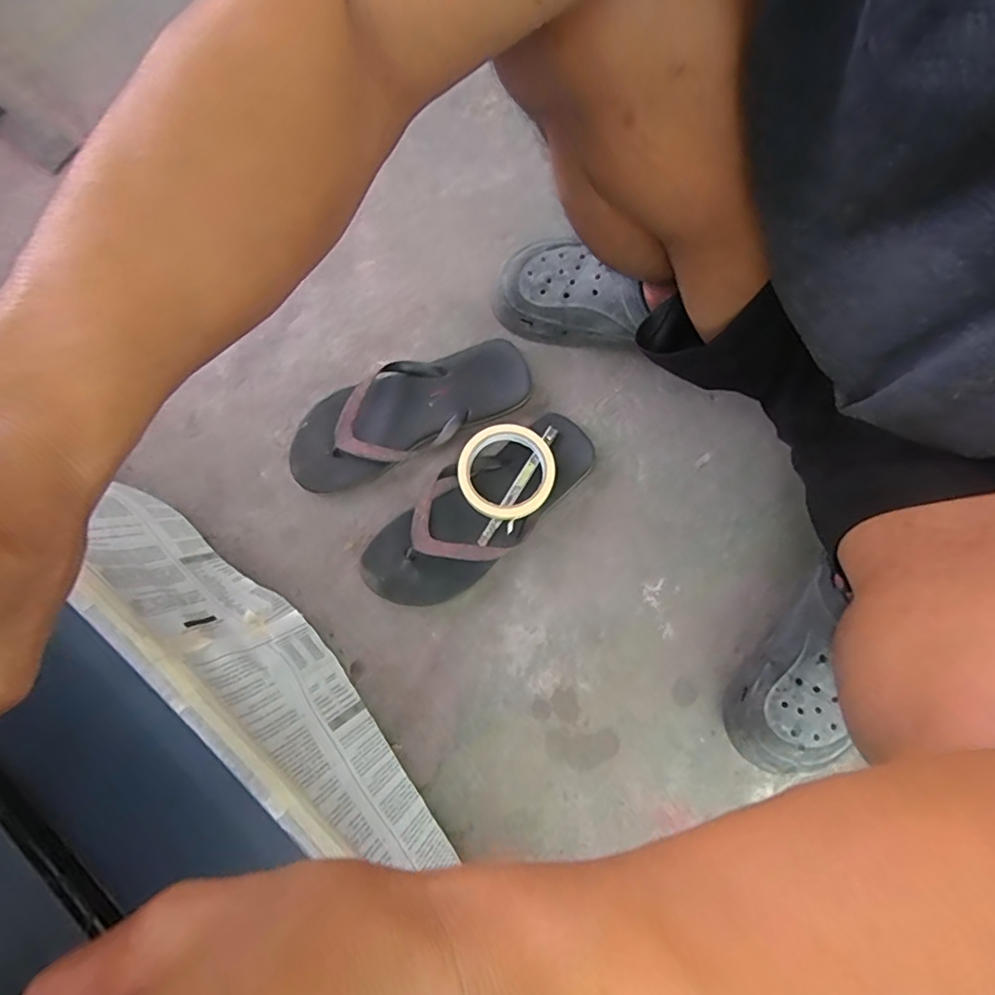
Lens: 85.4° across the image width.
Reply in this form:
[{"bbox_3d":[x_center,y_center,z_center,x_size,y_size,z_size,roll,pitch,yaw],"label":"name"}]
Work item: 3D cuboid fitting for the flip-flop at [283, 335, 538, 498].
[{"bbox_3d":[-0.095,-0.096,0.580,0.270,0.046,0.105,-23,80,-6],"label":"flip-flop"}]

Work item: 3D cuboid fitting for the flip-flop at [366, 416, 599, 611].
[{"bbox_3d":[-0.016,0.008,0.559,0.263,0.043,0.105,-41,82,-9],"label":"flip-flop"}]

